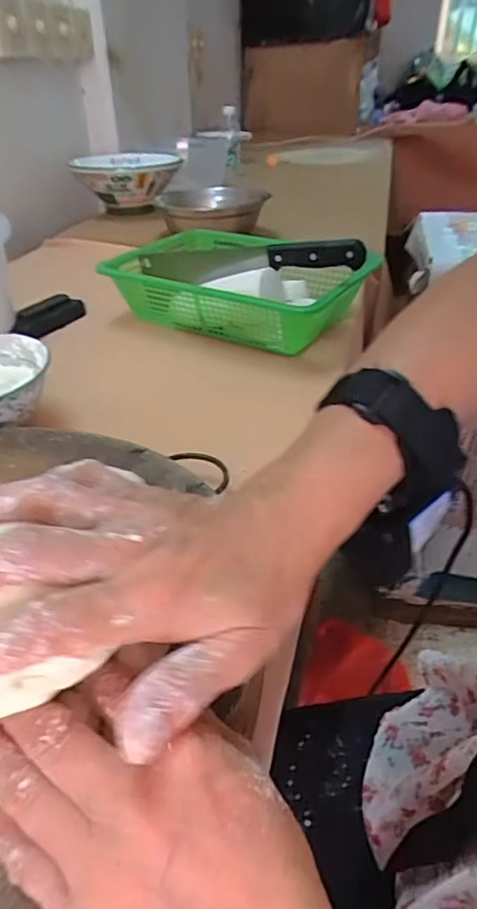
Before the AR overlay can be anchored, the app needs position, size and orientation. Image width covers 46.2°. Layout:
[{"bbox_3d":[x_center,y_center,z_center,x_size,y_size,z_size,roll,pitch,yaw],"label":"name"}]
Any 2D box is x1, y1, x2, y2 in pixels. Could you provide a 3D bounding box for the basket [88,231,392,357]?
[{"bbox_3d":[0.005,-0.219,0.712,0.292,0.085,0.222,18,39,27],"label":"basket"}]

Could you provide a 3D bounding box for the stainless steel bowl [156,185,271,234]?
[{"bbox_3d":[-0.039,-0.424,0.977,0.188,0.050,0.173,-10,35,-11],"label":"stainless steel bowl"}]

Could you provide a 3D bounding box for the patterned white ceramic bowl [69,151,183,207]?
[{"bbox_3d":[-0.233,-0.569,1.160,0.216,0.106,0.255,-8,35,-8],"label":"patterned white ceramic bowl"}]

